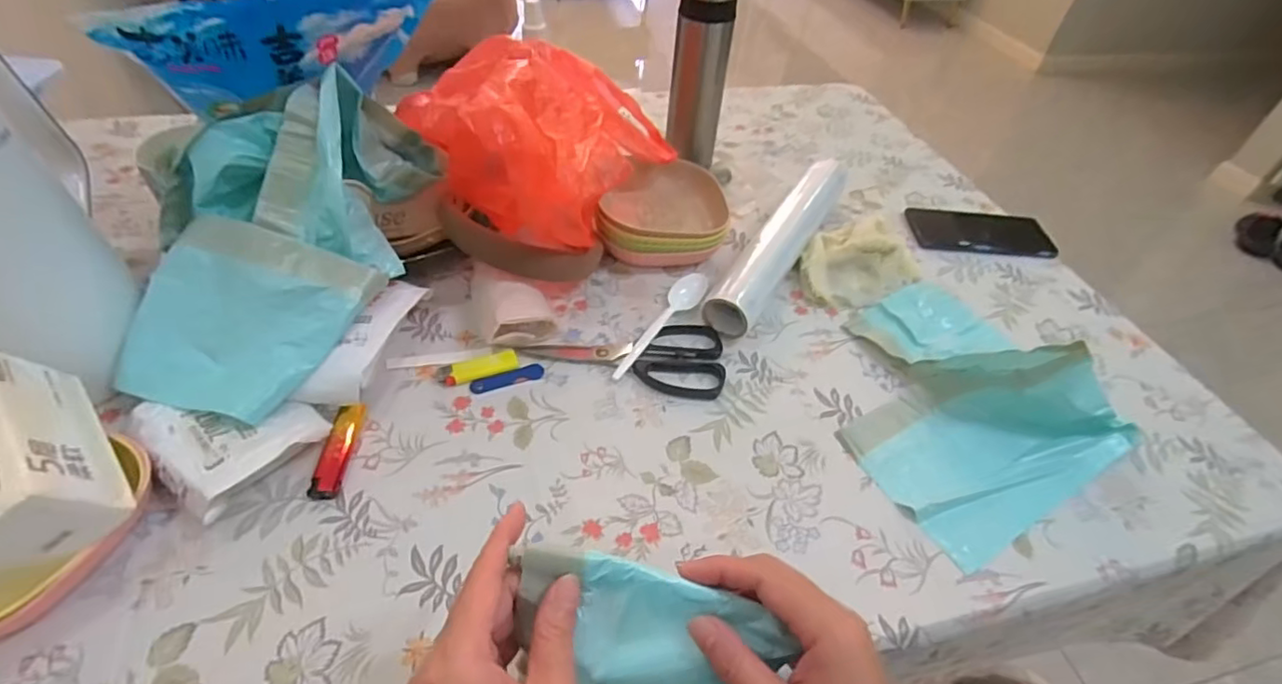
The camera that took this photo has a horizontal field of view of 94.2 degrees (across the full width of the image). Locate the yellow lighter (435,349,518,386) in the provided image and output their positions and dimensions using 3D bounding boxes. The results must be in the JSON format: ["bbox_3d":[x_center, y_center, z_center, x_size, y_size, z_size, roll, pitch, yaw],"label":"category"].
[{"bbox_3d":[-0.140,0.022,0.512,0.068,0.011,0.020,-15,50,-19],"label":"yellow lighter"}]

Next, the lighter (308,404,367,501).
[{"bbox_3d":[-0.228,0.080,0.449,0.021,0.009,0.082,1,46,-5],"label":"lighter"}]

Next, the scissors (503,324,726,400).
[{"bbox_3d":[-0.012,-0.001,0.549,0.186,0.011,0.088,14,47,8],"label":"scissors"}]

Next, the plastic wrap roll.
[{"bbox_3d":[0.149,-0.111,0.643,0.054,0.051,0.295,25,49,17],"label":"plastic wrap roll"}]

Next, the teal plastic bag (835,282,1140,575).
[{"bbox_3d":[0.275,0.027,0.506,0.232,0.075,0.229,-21,52,-24],"label":"teal plastic bag"}]

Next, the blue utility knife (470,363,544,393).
[{"bbox_3d":[-0.114,0.031,0.511,0.063,0.004,0.013,-16,50,-20],"label":"blue utility knife"}]

